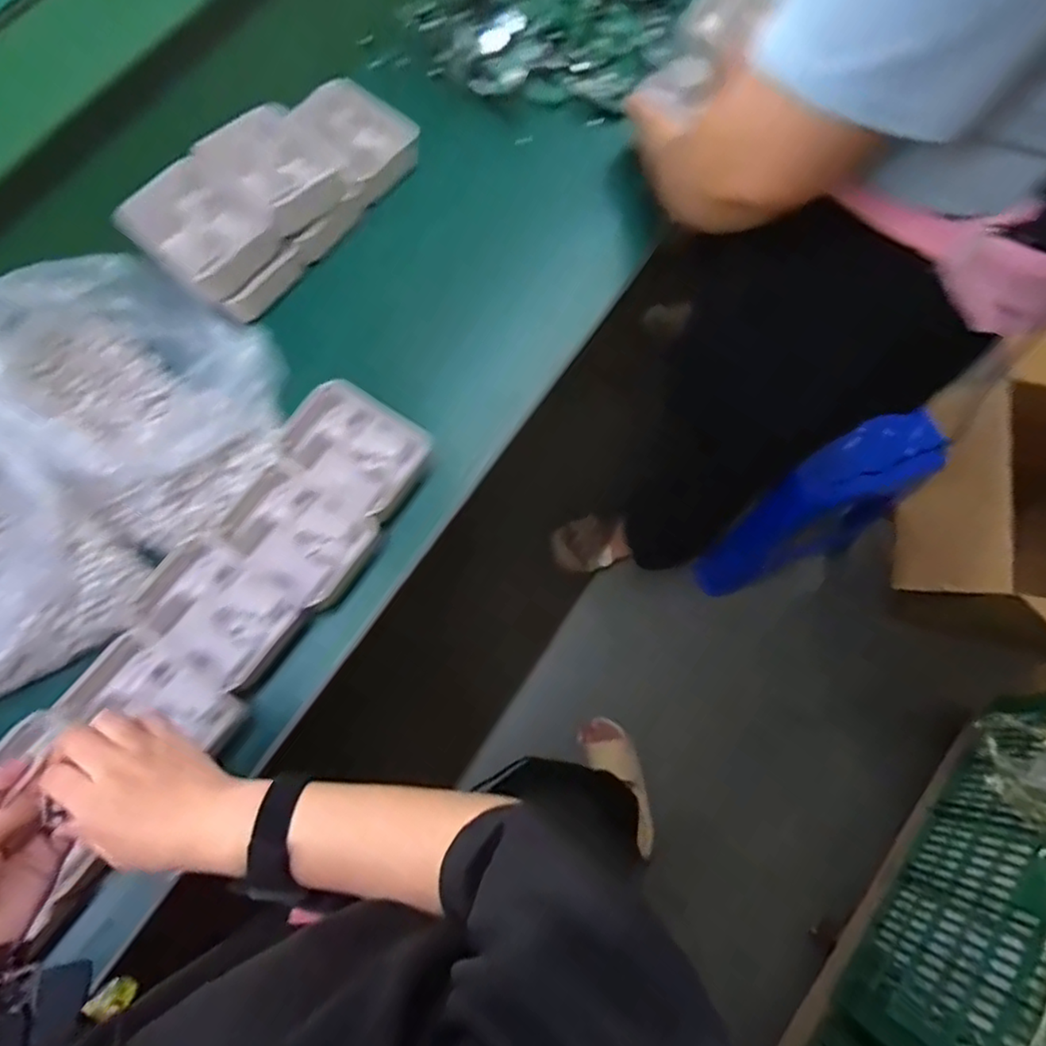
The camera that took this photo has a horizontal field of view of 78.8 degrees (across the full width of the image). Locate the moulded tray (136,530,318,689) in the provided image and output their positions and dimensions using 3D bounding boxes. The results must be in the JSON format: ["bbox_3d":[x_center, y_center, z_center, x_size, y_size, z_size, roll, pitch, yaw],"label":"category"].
[{"bbox_3d":[-0.285,0.088,0.598,0.140,0.037,0.104,32,76,7],"label":"moulded tray"}]

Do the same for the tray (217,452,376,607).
[{"bbox_3d":[-0.216,0.011,0.624,0.127,0.033,0.101,35,76,8],"label":"tray"}]

